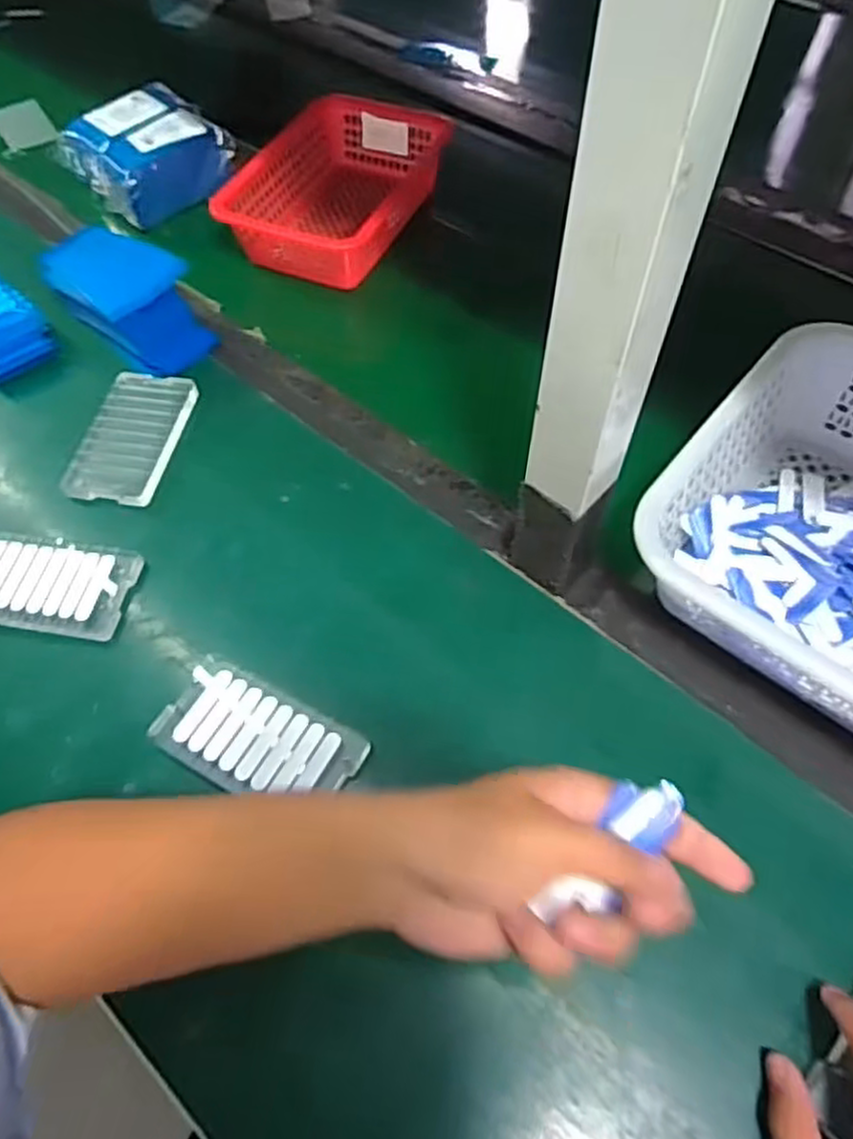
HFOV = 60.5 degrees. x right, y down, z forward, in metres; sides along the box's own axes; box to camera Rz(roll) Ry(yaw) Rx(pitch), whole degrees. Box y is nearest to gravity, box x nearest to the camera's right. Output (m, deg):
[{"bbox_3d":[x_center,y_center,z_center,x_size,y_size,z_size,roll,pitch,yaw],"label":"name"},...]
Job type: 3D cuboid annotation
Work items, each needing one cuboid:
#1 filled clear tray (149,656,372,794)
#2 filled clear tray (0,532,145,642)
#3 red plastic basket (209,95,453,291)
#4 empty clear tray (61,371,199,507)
[{"bbox_3d":[-0.103,0.104,0.446,0.120,0.009,0.065,25,62,15],"label":"filled clear tray"},{"bbox_3d":[-0.268,0.009,0.514,0.120,0.007,0.070,7,59,5],"label":"filled clear tray"},{"bbox_3d":[-0.084,-0.367,0.718,0.151,0.063,0.224,24,62,14],"label":"red plastic basket"},{"bbox_3d":[-0.232,-0.108,0.580,0.071,0.009,0.126,6,59,4],"label":"empty clear tray"}]

